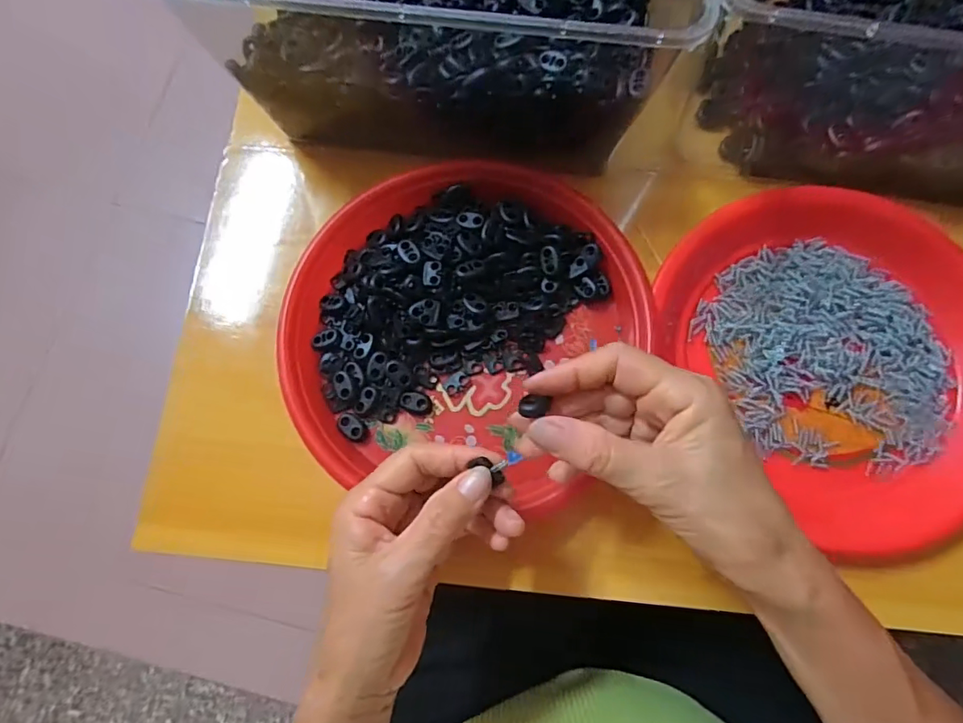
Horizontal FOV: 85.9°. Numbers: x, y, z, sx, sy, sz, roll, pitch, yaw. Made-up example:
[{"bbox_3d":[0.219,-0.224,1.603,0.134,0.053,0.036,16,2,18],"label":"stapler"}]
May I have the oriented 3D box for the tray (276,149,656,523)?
[{"bbox_3d":[-0.010,-0.031,0.349,0.228,0.030,0.228,0,76,1],"label":"tray"}]

